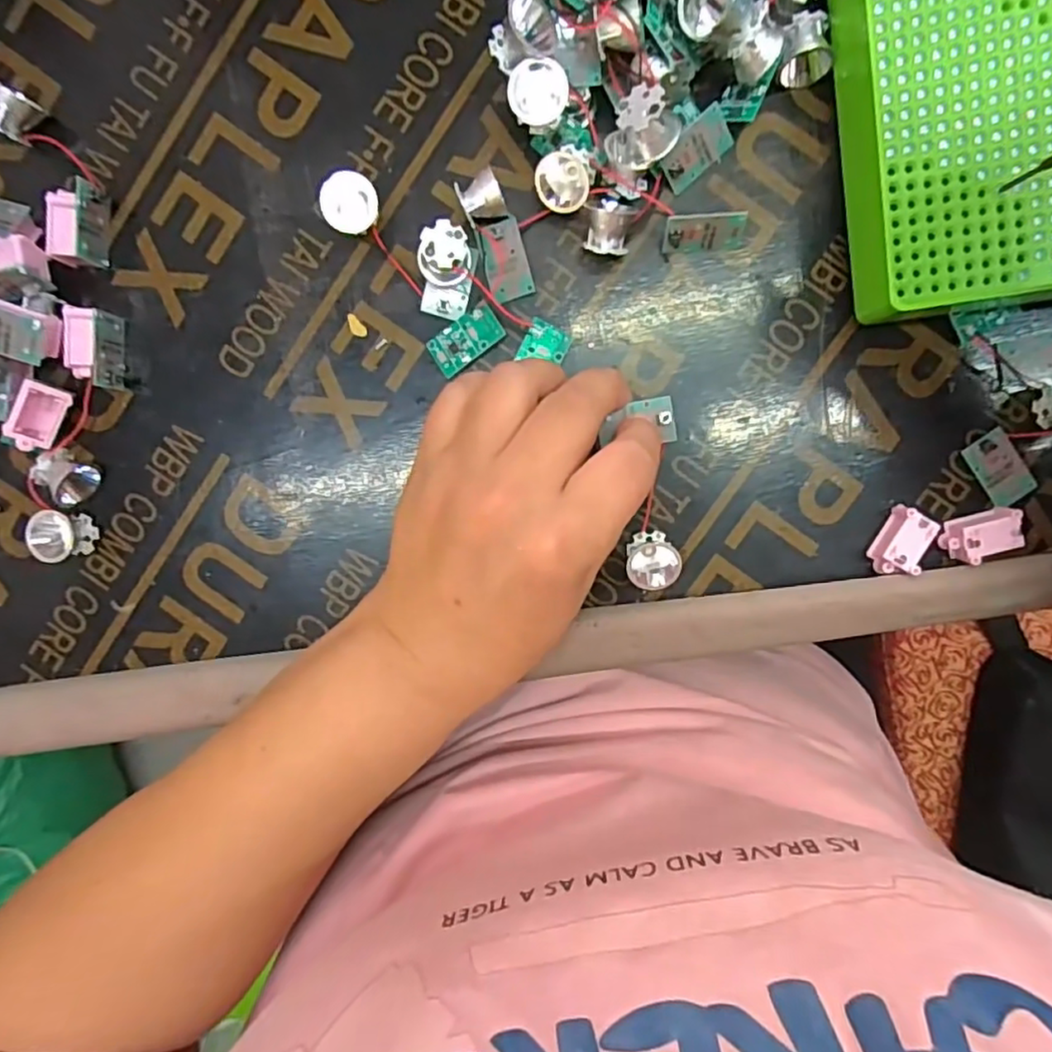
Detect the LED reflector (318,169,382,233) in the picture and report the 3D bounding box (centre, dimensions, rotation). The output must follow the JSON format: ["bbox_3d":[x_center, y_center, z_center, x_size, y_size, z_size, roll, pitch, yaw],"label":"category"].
[{"bbox_3d":[-0.077,-0.140,0.276,0.024,0.014,0.024,22,108,-30],"label":"LED reflector"}]

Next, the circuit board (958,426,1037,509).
[{"bbox_3d":[0.210,-0.025,0.283,0.019,0.005,0.033,-35,92,5],"label":"circuit board"}]

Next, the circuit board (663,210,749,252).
[{"bbox_3d":[0.077,-0.126,0.275,0.034,0.019,0.008,-7,62,2],"label":"circuit board"}]

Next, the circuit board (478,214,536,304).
[{"bbox_3d":[-0.009,-0.118,0.283,0.019,0.004,0.032,-14,102,-2],"label":"circuit board"}]

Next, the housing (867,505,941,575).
[{"bbox_3d":[0.167,0.007,0.283,0.018,0.014,0.031,27,96,1],"label":"housing"}]

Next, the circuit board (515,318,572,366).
[{"bbox_3d":[0.008,-0.080,0.285,0.019,0.007,0.019,25,96,1],"label":"circuit board"}]

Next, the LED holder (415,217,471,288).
[{"bbox_3d":[-0.034,-0.117,0.276,0.020,0.020,0.021,0,95,3],"label":"LED holder"}]

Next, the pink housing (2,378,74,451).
[{"bbox_3d":[-0.216,-0.048,0.283,0.019,0.007,0.030,20,96,-42],"label":"pink housing"}]

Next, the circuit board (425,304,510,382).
[{"bbox_3d":[-0.027,-0.083,0.286,0.033,0.005,0.018,-35,92,5],"label":"circuit board"}]

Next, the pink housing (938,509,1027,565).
[{"bbox_3d":[0.200,0.004,0.280,0.029,0.013,0.018,-23,93,5],"label":"pink housing"}]

